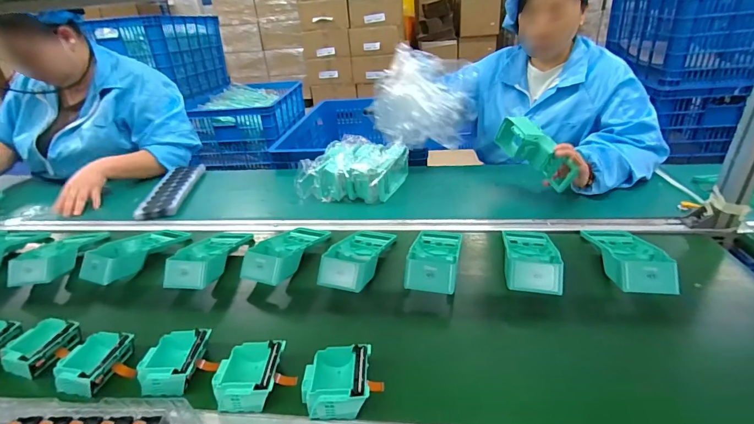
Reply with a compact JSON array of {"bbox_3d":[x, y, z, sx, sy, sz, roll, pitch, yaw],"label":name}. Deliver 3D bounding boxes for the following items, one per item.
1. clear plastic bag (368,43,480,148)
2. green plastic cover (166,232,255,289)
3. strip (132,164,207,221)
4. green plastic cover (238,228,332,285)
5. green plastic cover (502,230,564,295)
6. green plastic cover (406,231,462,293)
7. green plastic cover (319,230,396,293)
[{"bbox_3d":[0.119,-0.287,0.982,0.209,0.223,0.188,-12,31,-12],"label":"clear plastic bag"},{"bbox_3d":[-0.316,0.077,0.705,0.098,0.055,0.190,1,30,9],"label":"green plastic cover"},{"bbox_3d":[-0.532,-0.064,1.000,0.103,0.030,0.275,-7,30,-5],"label":"strip"},{"bbox_3d":[-0.167,0.065,0.703,0.091,0.053,0.195,7,32,20],"label":"green plastic cover"},{"bbox_3d":[0.260,0.068,0.644,0.086,0.047,0.191,4,31,15],"label":"green plastic cover"},{"bbox_3d":[0.102,0.078,0.658,0.088,0.044,0.177,2,17,12],"label":"green plastic cover"},{"bbox_3d":[-0.034,0.080,0.674,0.104,0.040,0.185,3,17,13],"label":"green plastic cover"}]

